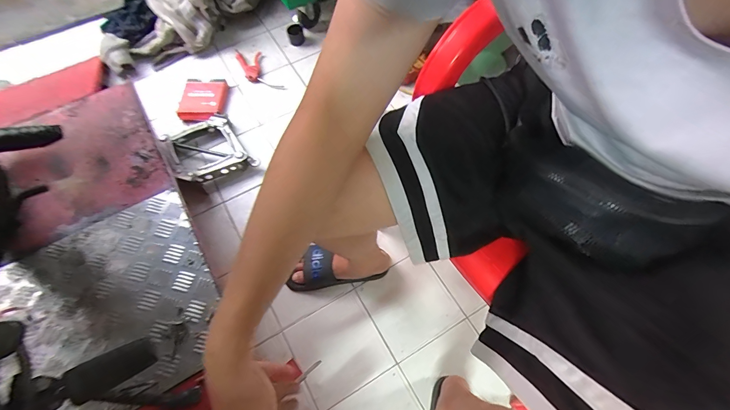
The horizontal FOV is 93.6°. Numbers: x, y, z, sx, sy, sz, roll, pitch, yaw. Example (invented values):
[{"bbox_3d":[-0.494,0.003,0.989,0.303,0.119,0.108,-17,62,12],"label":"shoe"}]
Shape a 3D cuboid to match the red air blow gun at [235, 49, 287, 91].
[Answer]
[{"bbox_3d":[-0.364,-0.458,1.164,0.088,0.030,0.225,-29,67,-12],"label":"red air blow gun"}]

